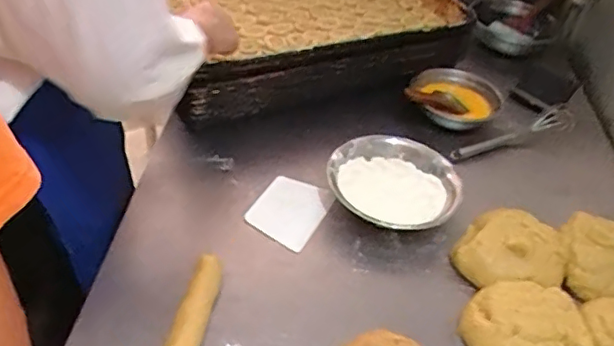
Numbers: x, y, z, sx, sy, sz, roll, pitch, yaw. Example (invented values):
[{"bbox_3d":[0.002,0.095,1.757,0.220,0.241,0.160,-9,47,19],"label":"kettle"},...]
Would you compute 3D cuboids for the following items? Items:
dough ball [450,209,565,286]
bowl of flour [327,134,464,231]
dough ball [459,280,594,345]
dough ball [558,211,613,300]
[{"bbox_3d":[0.276,0.107,0.771,0.128,0.042,0.127,4,42,-4],"label":"dough ball"},{"bbox_3d":[0.129,0.016,0.849,0.188,0.044,0.170,30,46,23],"label":"bowl of flour"},{"bbox_3d":[0.261,0.185,0.685,0.142,0.043,0.122,13,42,6],"label":"dough ball"},{"bbox_3d":[0.407,0.111,0.774,0.116,0.067,0.108,4,42,-4],"label":"dough ball"}]

